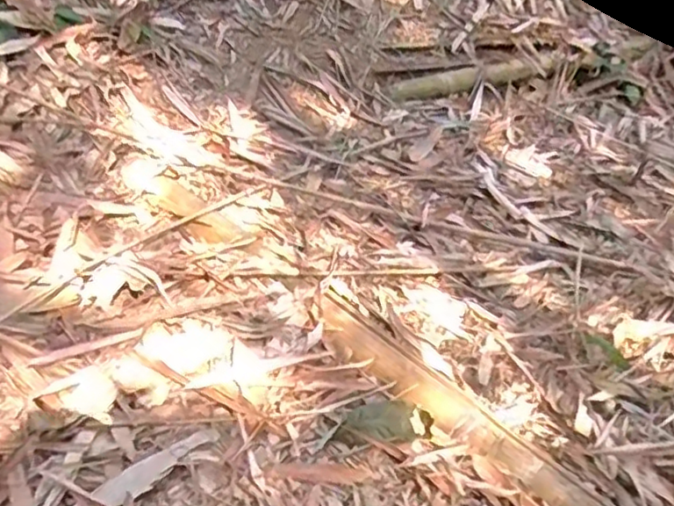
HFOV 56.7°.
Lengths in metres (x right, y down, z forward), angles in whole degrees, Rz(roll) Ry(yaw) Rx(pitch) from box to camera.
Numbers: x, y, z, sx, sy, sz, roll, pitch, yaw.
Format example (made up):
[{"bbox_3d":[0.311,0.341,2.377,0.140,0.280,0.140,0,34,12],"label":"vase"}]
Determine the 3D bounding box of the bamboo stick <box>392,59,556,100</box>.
[{"bbox_3d":[0.407,-0.514,1.833,0.501,0.045,0.047,-14,38,-9],"label":"bamboo stick"}]

